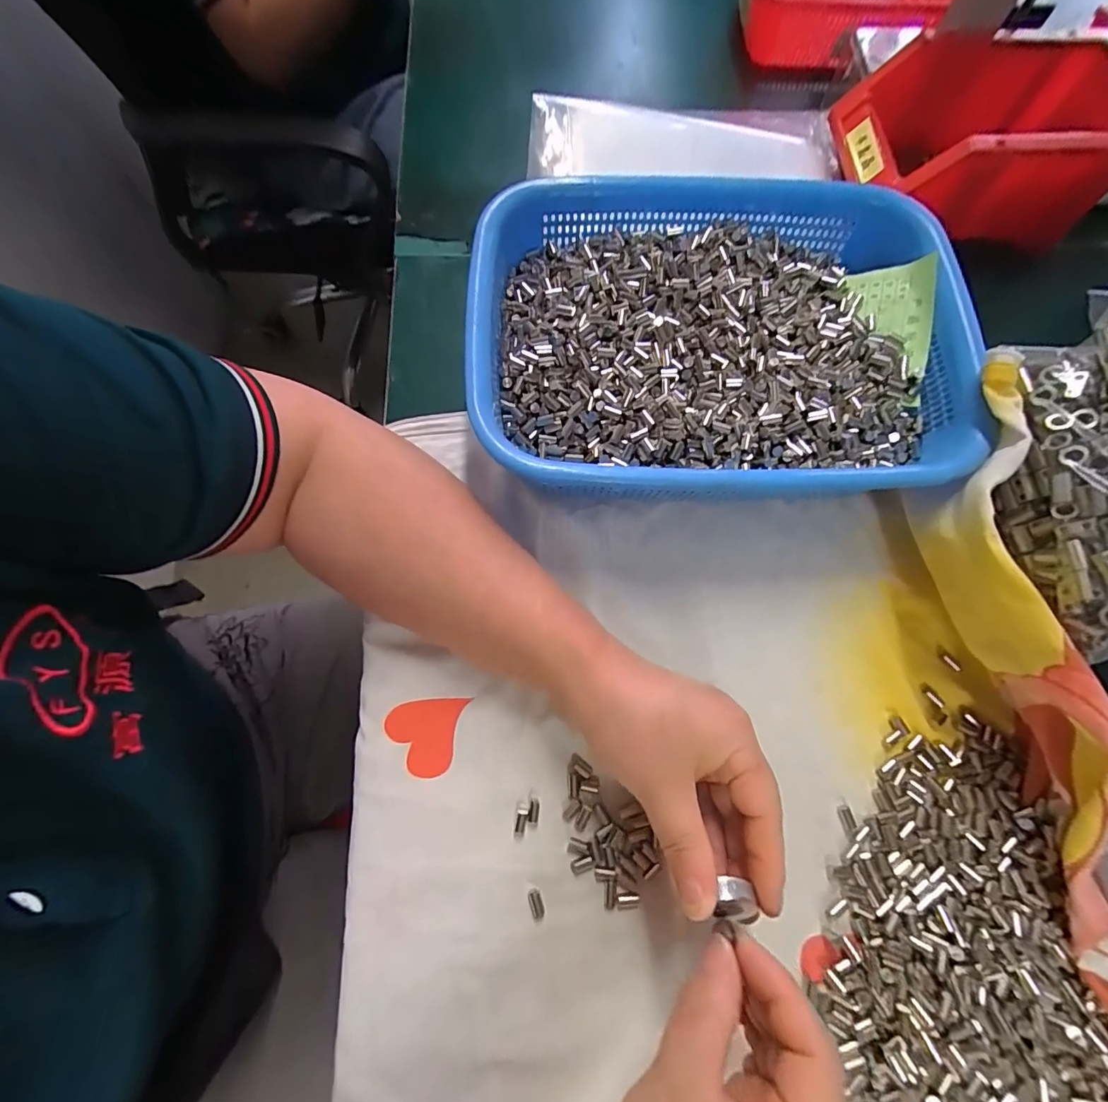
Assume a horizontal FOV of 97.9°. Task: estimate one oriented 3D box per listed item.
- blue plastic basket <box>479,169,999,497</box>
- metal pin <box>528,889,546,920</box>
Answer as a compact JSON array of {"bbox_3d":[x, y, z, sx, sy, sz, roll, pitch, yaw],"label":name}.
[{"bbox_3d":[0.095,-0.126,0.301,0.281,0.071,0.215,-3,72,-1],"label":"blue plastic basket"},{"bbox_3d":[-0.009,0.183,0.248,0.007,0.004,0.014,-18,73,-4],"label":"metal pin"}]

